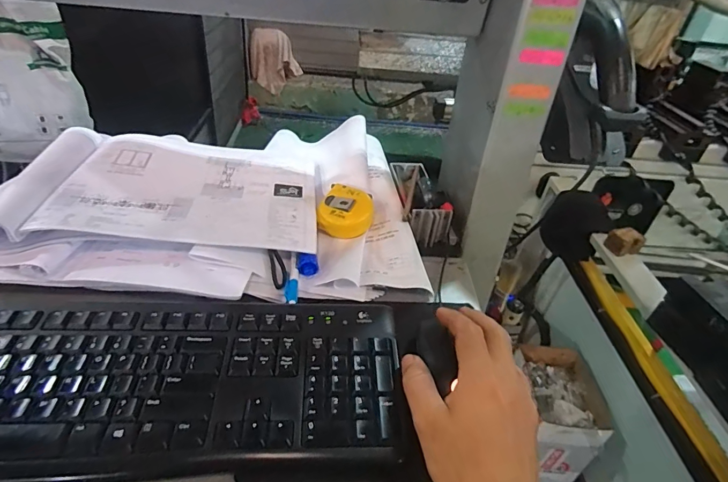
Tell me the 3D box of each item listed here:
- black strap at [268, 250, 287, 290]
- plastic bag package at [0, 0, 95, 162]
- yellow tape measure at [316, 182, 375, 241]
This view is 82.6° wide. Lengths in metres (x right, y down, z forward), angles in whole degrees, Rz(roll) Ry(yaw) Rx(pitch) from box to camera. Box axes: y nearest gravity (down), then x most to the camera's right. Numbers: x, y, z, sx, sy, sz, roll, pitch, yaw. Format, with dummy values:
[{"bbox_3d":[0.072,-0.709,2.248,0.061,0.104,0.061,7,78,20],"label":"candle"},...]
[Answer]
[{"bbox_3d":[-0.090,0.030,0.437,0.015,0.006,0.045,-9,61,-19],"label":"black strap"},{"bbox_3d":[-0.588,-0.259,0.670,0.221,0.250,0.043,-7,12,-26],"label":"plastic bag package"},{"bbox_3d":[-0.020,-0.035,0.509,0.063,0.035,0.063,12,38,7],"label":"yellow tape measure"}]

